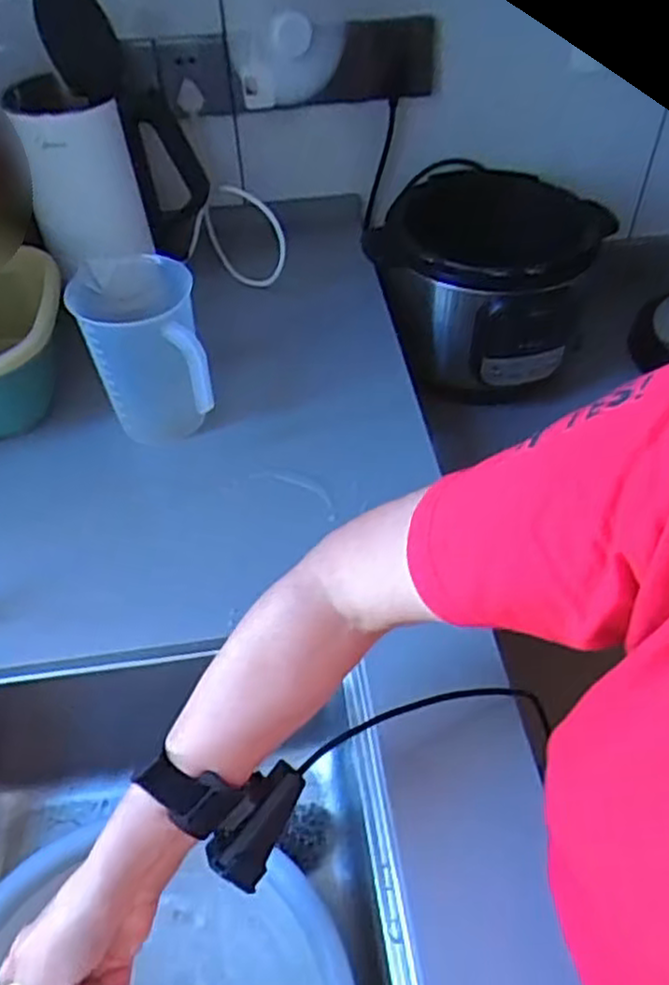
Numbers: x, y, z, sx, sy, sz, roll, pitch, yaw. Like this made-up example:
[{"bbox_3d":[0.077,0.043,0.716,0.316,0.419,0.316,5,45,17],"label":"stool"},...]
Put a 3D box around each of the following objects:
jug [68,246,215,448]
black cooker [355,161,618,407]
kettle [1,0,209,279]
[{"bbox_3d":[-0.185,-0.126,0.736,0.110,0.174,0.130,-10,49,-8],"label":"jug"},{"bbox_3d":[0.211,-0.288,1.043,0.271,0.210,0.301,22,52,19],"label":"black cooker"},{"bbox_3d":[-0.265,-0.417,0.866,0.187,0.292,0.153,-7,48,-4],"label":"kettle"}]

